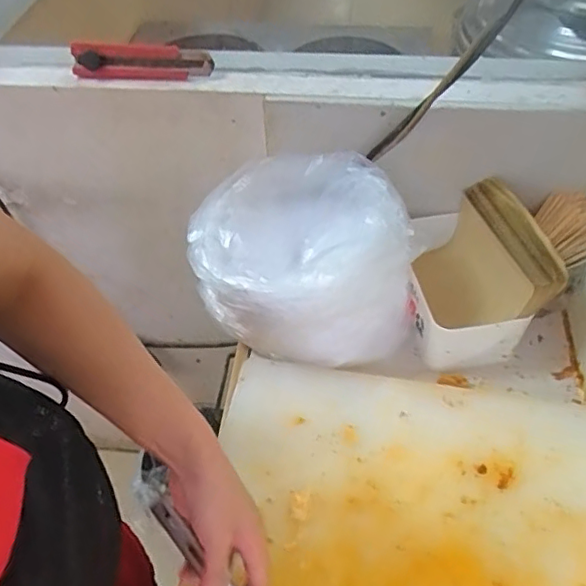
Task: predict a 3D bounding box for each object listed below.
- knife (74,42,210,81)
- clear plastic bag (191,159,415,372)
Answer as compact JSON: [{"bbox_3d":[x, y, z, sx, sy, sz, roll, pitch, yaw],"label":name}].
[{"bbox_3d":[-0.179,-0.271,0.693,0.167,0.036,0.026,5,49,6],"label":"knife"},{"bbox_3d":[0.015,-0.034,0.686,0.235,0.173,0.186,4,49,8],"label":"clear plastic bag"}]

